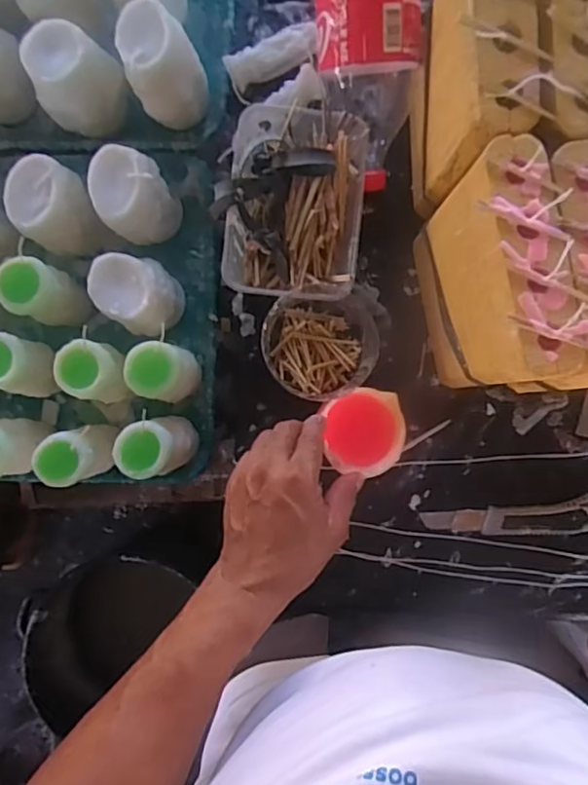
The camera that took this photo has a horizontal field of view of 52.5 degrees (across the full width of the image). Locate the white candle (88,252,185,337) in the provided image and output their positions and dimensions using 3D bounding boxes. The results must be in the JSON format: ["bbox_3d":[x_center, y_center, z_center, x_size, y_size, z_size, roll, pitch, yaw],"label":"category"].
[{"bbox_3d":[-0.154,-0.098,0.601,0.072,0.107,0.066,0,89,2],"label":"white candle"}]

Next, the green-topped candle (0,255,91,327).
[{"bbox_3d":[-0.244,-0.096,0.586,0.046,0.105,0.052,24,90,2],"label":"green-topped candle"}]

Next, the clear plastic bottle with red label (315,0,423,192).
[{"bbox_3d":[0.067,-0.292,0.566,0.086,0.090,0.186,-17,124,-17],"label":"clear plastic bottle with red label"}]

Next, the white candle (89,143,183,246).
[{"bbox_3d":[-0.157,-0.193,0.596,0.066,0.100,0.071,0,89,2],"label":"white candle"}]

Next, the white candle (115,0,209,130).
[{"bbox_3d":[-0.125,-0.315,0.588,0.068,0.106,0.083,-17,88,2],"label":"white candle"}]

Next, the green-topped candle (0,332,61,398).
[{"bbox_3d":[-0.268,-0.025,0.586,0.046,0.106,0.055,13,89,2],"label":"green-topped candle"}]

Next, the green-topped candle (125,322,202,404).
[{"bbox_3d":[-0.125,-0.020,0.594,0.058,0.108,0.060,0,89,2],"label":"green-topped candle"}]

